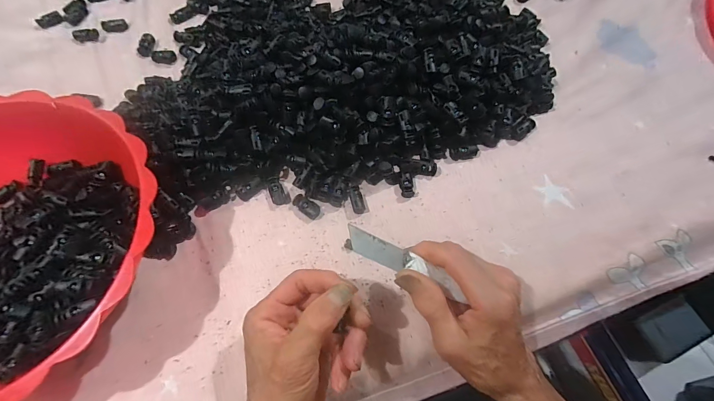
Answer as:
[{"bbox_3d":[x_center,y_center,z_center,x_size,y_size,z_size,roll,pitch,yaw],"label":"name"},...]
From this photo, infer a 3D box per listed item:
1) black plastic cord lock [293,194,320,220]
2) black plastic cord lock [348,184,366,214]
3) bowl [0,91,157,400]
[{"bbox_3d":[-0.049,0.005,0.323,0.029,0.007,0.015,35,70,13],"label":"black plastic cord lock"},{"bbox_3d":[0.000,-0.001,0.323,0.013,0.009,0.027,-12,68,-7],"label":"black plastic cord lock"},{"bbox_3d":[-0.275,0.034,0.271,0.236,0.073,0.229,1,67,-1],"label":"bowl"}]

